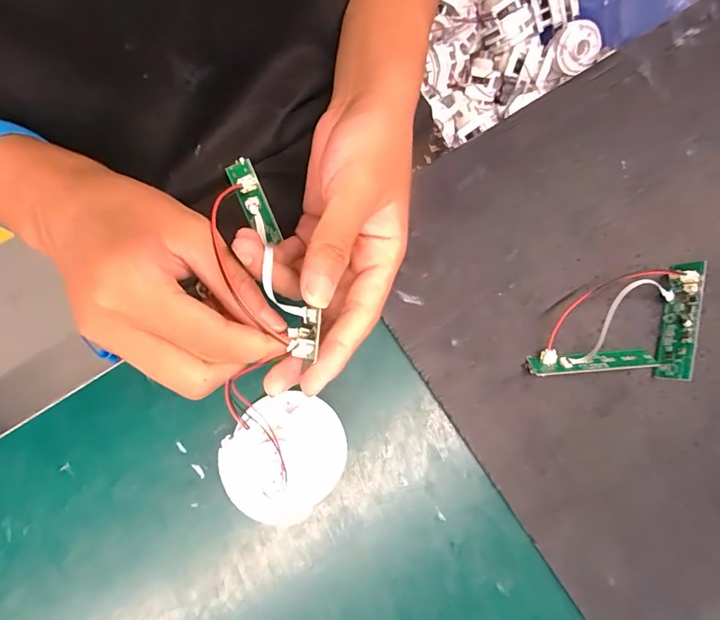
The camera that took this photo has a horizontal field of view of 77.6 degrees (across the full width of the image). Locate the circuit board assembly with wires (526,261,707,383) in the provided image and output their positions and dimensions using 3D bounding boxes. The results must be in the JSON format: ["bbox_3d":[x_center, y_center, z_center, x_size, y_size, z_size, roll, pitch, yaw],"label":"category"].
[{"bbox_3d":[0.168,0.006,0.296,0.109,0.022,0.075,2,80,-1],"label":"circuit board assembly with wires"}]

